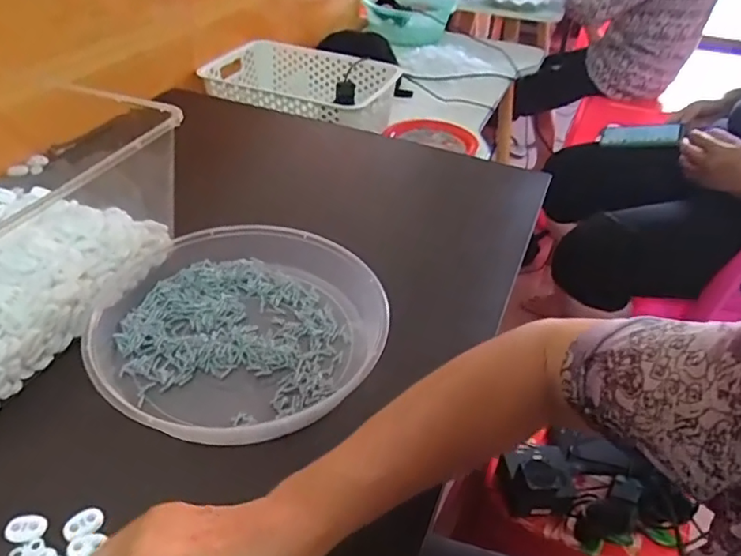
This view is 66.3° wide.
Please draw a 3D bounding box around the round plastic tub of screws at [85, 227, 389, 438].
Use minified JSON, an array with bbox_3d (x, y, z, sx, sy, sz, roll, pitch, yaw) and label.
[{"bbox_3d":[-0.107,0.034,0.481,0.231,0.042,0.215,-6,40,-14],"label":"round plastic tub of screws"}]

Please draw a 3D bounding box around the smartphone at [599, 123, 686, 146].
[{"bbox_3d":[0.596,-0.316,1.245,0.162,0.015,0.066,5,66,22],"label":"smartphone"}]

